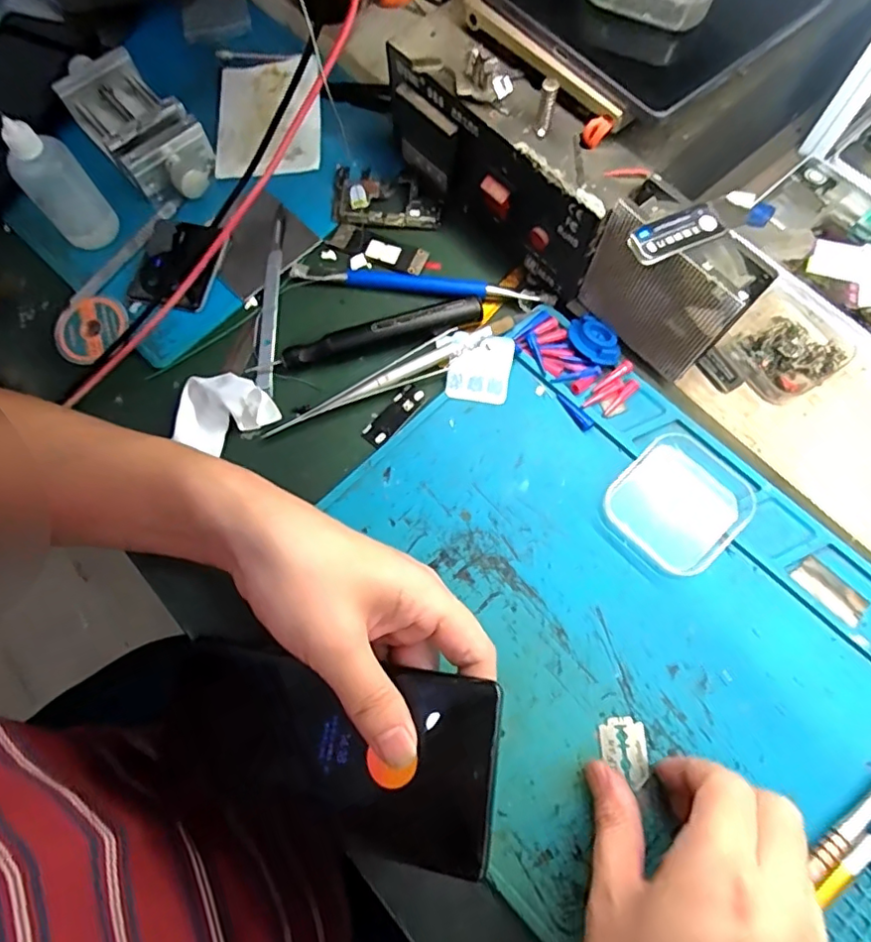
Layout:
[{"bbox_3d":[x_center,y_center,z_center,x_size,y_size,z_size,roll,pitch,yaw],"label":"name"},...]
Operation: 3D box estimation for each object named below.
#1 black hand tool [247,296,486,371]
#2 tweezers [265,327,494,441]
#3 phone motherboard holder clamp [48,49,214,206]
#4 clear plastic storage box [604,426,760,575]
[{"bbox_3d":[-0.040,-0.082,0.348,0.139,0.014,0.014,-14,71,-3],"label":"black hand tool"},{"bbox_3d":[-0.032,-0.052,0.341,0.143,0.009,0.019,-28,73,-8],"label":"tweezers"},{"bbox_3d":[-0.206,-0.236,0.394,0.060,0.036,0.133,-41,75,-12],"label":"phone motherboard holder clamp"},{"bbox_3d":[0.134,0.016,0.313,0.070,0.017,0.064,-42,75,-12],"label":"clear plastic storage box"}]

